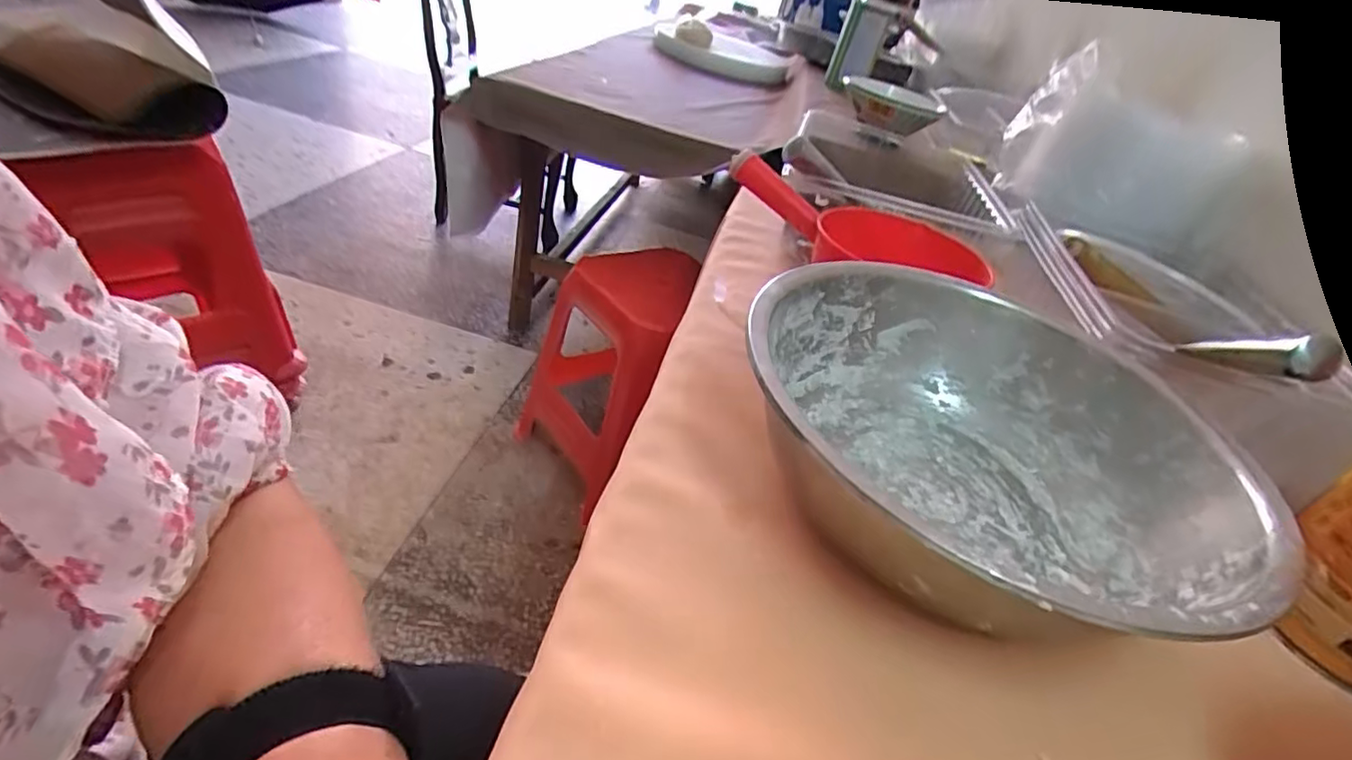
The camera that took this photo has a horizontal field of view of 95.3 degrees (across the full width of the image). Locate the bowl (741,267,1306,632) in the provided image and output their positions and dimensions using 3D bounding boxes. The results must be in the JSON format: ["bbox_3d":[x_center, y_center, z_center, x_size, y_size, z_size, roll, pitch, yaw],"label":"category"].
[{"bbox_3d":[0.214,0.050,0.439,0.310,0.129,0.323,10,37,-8],"label":"bowl"}]

